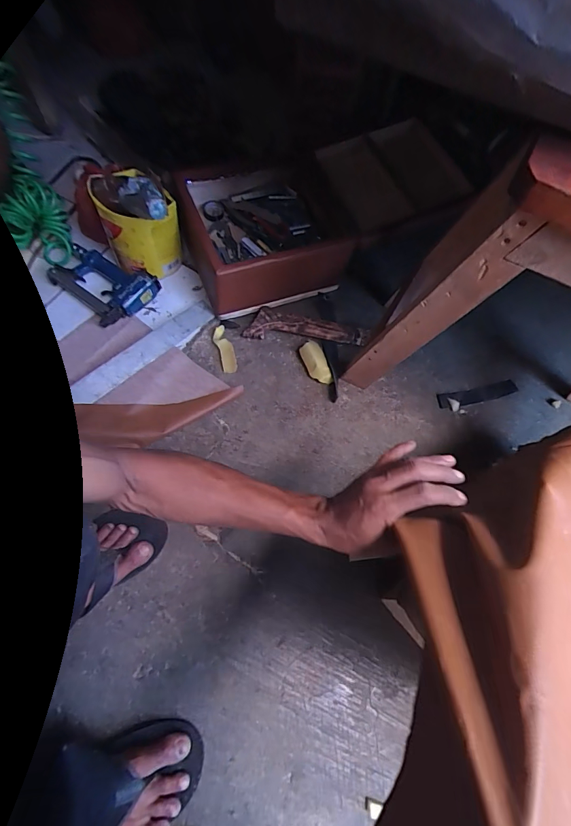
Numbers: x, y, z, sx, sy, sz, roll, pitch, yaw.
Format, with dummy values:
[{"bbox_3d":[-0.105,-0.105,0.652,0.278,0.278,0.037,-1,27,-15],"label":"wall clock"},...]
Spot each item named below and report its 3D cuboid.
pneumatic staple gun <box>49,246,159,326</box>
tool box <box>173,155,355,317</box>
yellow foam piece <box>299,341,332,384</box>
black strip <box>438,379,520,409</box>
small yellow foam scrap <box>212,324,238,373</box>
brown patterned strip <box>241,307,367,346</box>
[{"bbox_3d":[-0.379,-0.276,0.802,0.201,0.042,0.138,37,70,12],"label":"pneumatic staple gun"},{"bbox_3d":[-0.040,-0.378,0.843,0.319,0.160,0.278,-19,69,-11],"label":"tool box"},{"bbox_3d":[0.061,-0.100,0.789,0.042,0.012,0.091,-23,81,11],"label":"yellow foam piece"},{"bbox_3d":[0.391,-0.037,0.797,0.170,0.009,0.034,-11,68,-8],"label":"black strip"},{"bbox_3d":[-0.124,-0.131,0.803,0.032,0.014,0.108,-18,69,-10],"label":"small yellow foam scrap"},{"bbox_3d":[0.041,-0.181,0.823,0.249,0.035,0.057,4,67,-1],"label":"brown patterned strip"}]

